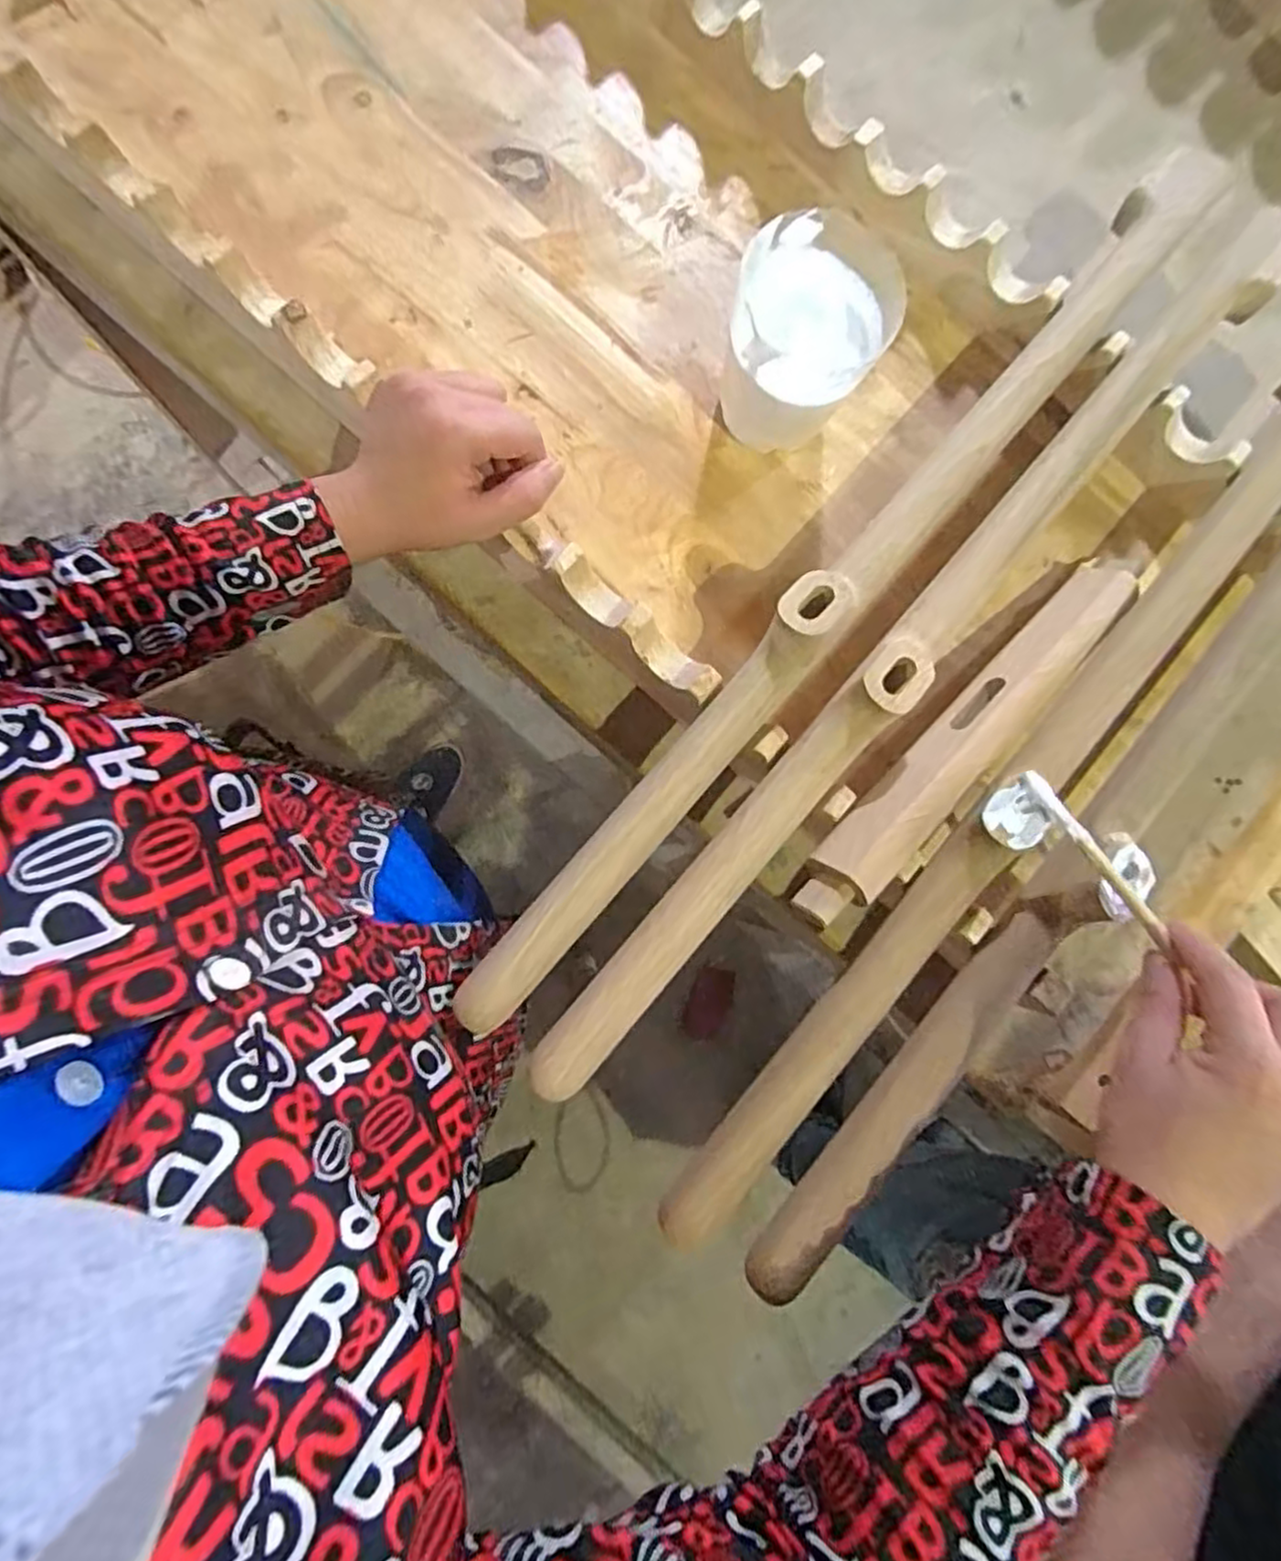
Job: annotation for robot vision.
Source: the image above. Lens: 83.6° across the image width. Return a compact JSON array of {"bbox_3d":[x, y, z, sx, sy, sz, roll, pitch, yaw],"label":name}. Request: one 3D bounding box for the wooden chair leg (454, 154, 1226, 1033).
[{"bbox_3d":[0.130,-0.127,0.399,0.034,0.030,0.655,40,80,7],"label":"wooden chair leg"}]

